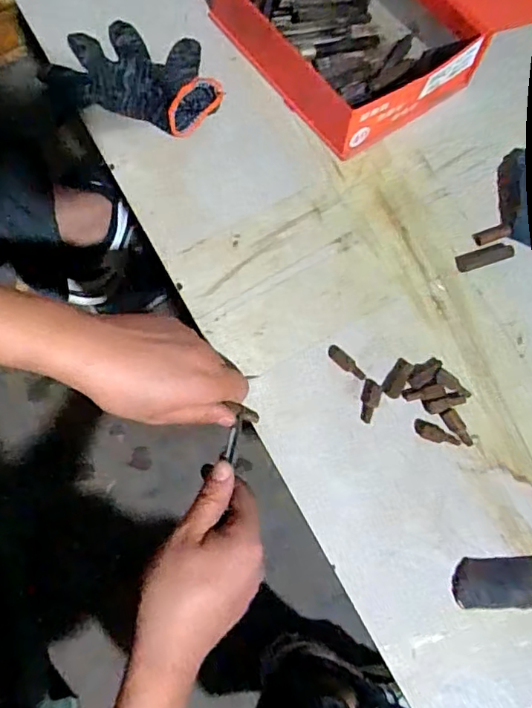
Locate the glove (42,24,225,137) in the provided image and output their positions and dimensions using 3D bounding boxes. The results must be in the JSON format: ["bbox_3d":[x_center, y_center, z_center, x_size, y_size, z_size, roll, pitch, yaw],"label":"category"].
[{"bbox_3d":[-0.116,-0.258,0.488,0.157,0.034,0.099,17,74,7],"label":"glove"}]

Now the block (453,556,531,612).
[{"bbox_3d":[0.159,0.158,0.373,0.058,0.004,0.033,-2,73,1],"label":"block"}]

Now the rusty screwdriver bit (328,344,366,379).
[{"bbox_3d":[0.063,0.006,0.419,0.011,0.004,0.035,-44,77,-11],"label":"rusty screwdriver bit"}]

